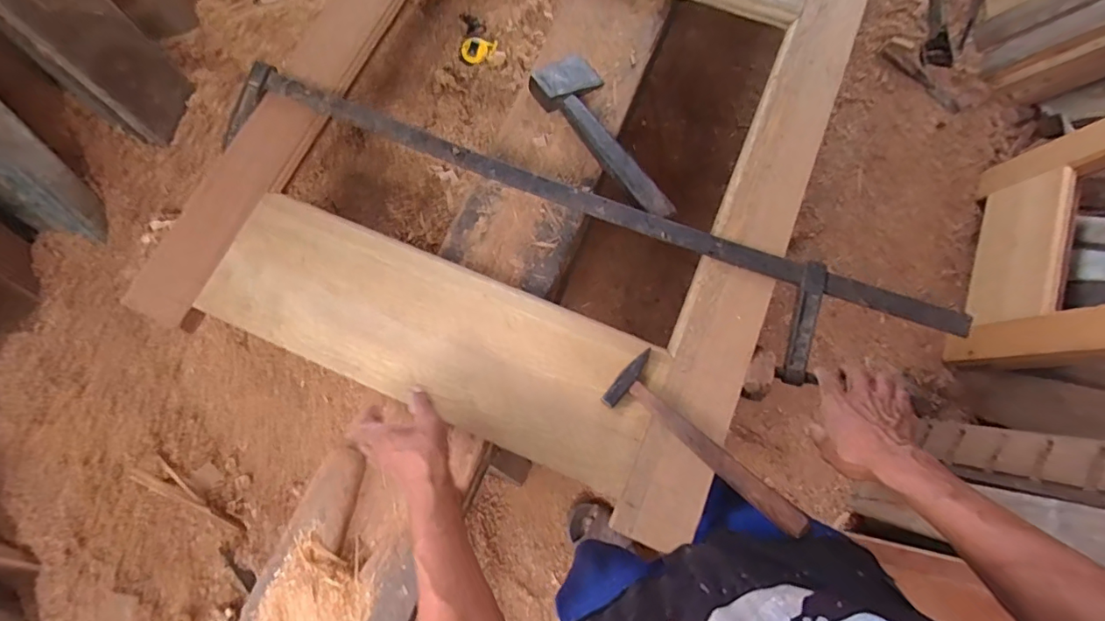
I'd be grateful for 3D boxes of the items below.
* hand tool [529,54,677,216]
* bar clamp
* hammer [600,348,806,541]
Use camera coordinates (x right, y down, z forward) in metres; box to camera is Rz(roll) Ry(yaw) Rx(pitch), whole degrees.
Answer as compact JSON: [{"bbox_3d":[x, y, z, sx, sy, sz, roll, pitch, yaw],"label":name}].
[{"bbox_3d":[0.089,-0.274,0.799,0.111,0.050,0.319,-32,79,-9],"label":"hand tool"},{"bbox_3d":[0.009,-0.122,0.723,1.059,0.040,0.152,22,77,7],"label":"bar clamp"},{"bbox_3d":[0.193,0.158,0.631,0.266,0.045,0.076,37,78,7],"label":"hammer"}]

